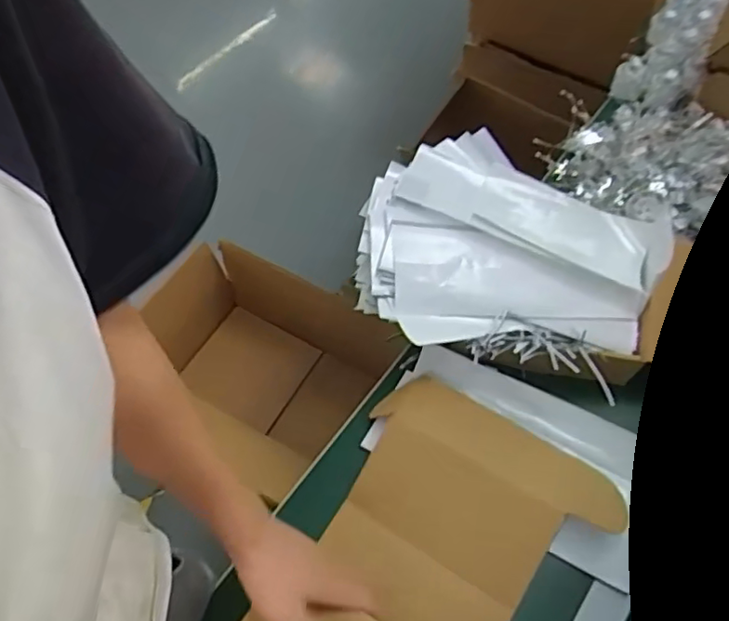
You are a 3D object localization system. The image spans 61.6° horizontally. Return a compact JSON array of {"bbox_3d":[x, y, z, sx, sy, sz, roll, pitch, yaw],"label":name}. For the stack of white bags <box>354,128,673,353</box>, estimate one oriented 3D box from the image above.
[{"bbox_3d":[0.156,-0.062,0.710,0.331,0.073,0.289,25,62,16],"label":"stack of white bags"}]

